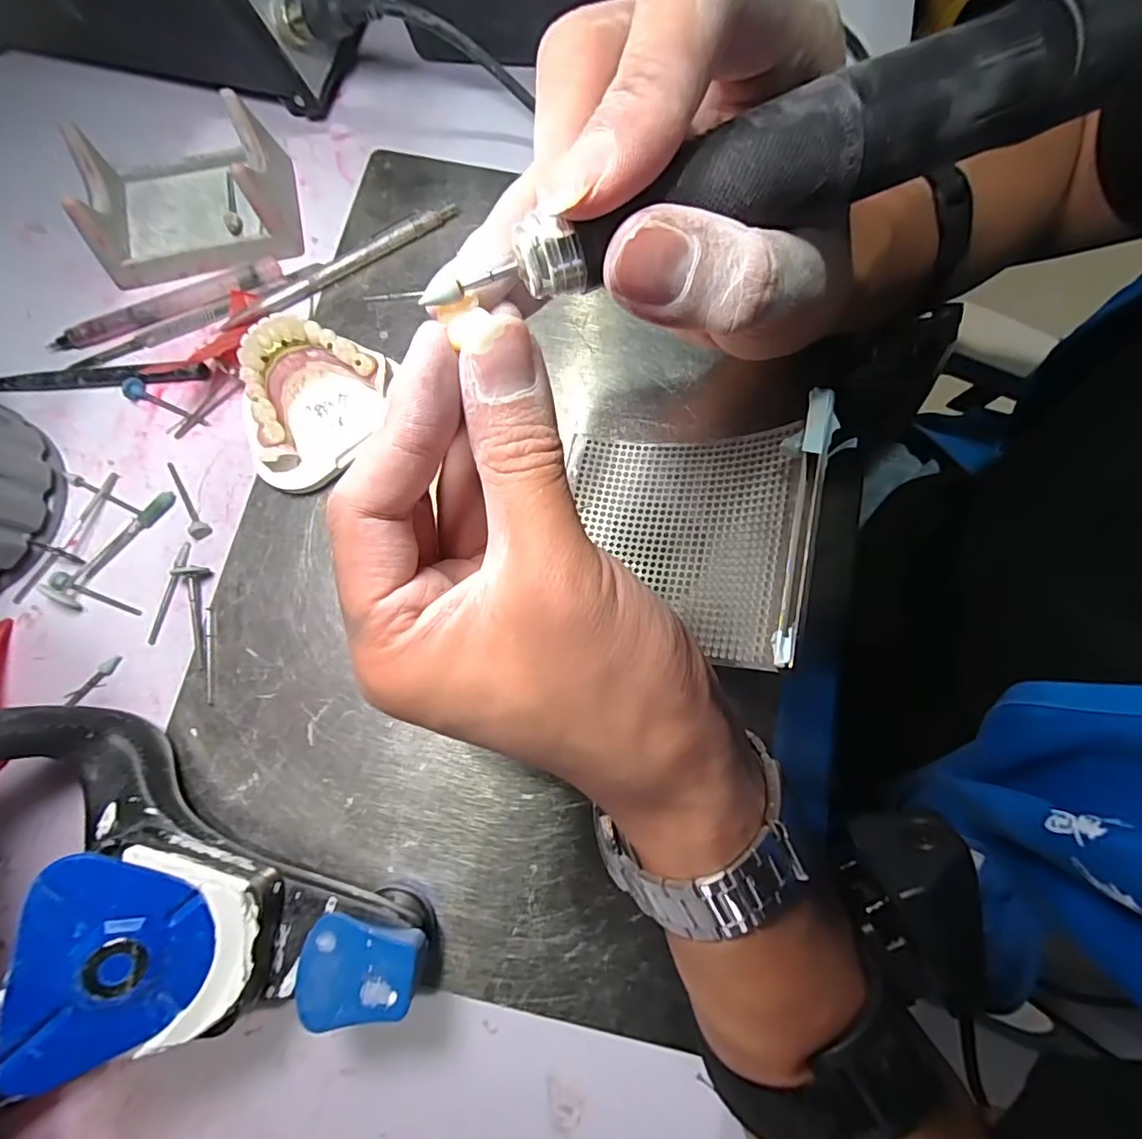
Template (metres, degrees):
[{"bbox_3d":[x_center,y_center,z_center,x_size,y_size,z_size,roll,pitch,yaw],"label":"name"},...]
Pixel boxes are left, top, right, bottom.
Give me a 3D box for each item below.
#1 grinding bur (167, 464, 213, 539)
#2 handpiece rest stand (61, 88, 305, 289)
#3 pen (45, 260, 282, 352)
[{"bbox_3d":[-0.187,-0.035,0.262,0.007,0.007,0.044,-28,80,-6],"label":"grinding bur"},{"bbox_3d":[-0.196,-0.193,0.277,0.097,0.038,0.070,-7,78,-2],"label":"handpiece rest stand"},{"bbox_3d":[-0.211,-0.136,0.280,0.119,0.006,0.010,-23,79,-5],"label":"pen"}]

